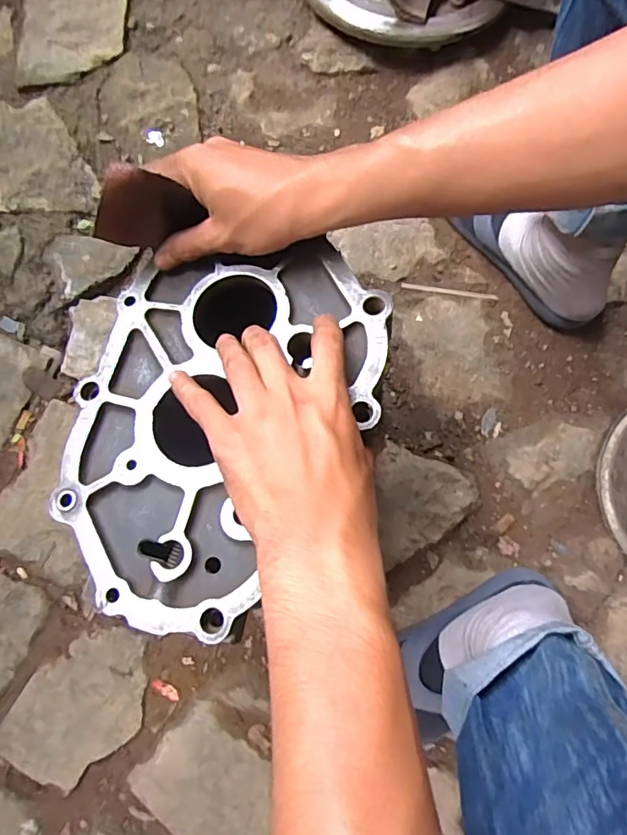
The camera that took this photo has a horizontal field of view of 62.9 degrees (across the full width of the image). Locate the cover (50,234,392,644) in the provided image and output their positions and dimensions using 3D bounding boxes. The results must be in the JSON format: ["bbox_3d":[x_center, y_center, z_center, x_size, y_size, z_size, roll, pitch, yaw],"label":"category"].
[{"bbox_3d":[-0.057,0.002,0.320,0.184,0.038,0.241,7,79,2],"label":"cover"}]

